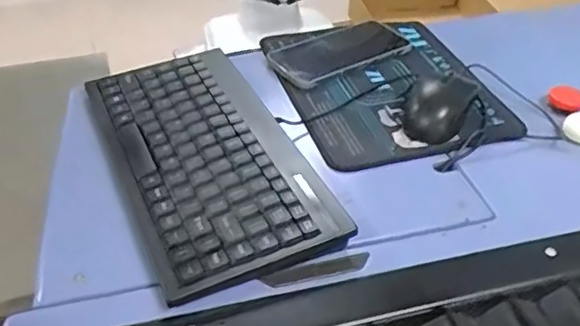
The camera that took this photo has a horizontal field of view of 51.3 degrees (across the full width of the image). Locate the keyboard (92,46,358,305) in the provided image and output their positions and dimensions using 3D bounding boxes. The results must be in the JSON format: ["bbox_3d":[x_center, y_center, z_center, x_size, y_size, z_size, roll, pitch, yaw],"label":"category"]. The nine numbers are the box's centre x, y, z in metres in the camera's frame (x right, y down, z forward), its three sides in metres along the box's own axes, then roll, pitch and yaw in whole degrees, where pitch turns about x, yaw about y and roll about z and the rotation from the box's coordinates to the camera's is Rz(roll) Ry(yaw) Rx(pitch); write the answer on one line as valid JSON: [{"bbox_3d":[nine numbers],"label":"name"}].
[{"bbox_3d":[-0.079,-0.008,0.535,0.149,0.034,0.293,-18,43,-19],"label":"keyboard"}]

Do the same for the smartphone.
[{"bbox_3d":[0.050,-0.128,0.691,0.157,0.014,0.088,-26,47,-27],"label":"smartphone"}]

